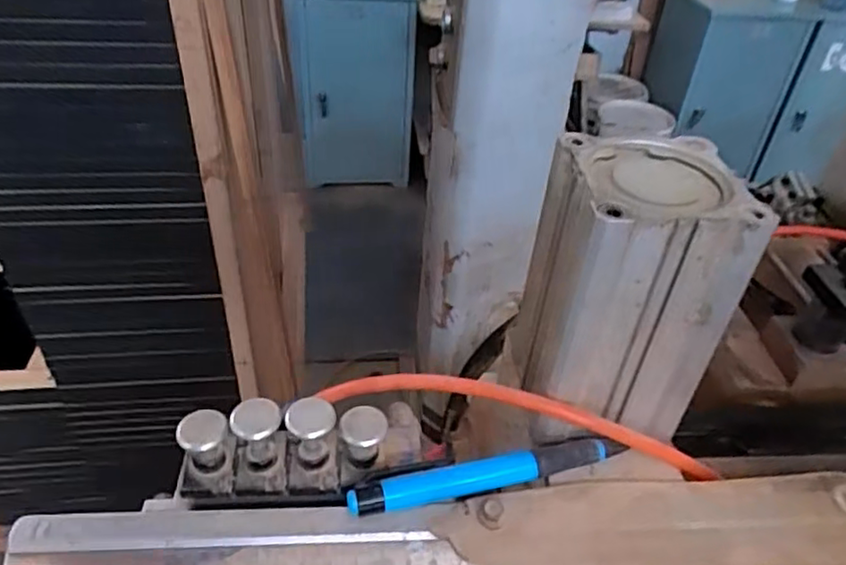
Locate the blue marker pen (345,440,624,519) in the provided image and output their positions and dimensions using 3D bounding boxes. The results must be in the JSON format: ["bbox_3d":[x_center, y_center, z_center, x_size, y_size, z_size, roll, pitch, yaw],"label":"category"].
[{"bbox_3d":[0.028,0.078,0.263,0.117,0.009,0.010,-8,40,-14],"label":"blue marker pen"}]

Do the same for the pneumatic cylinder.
[{"bbox_3d":[0.081,0.005,0.265,0.071,0.111,0.061,6,39,3],"label":"pneumatic cylinder"}]

